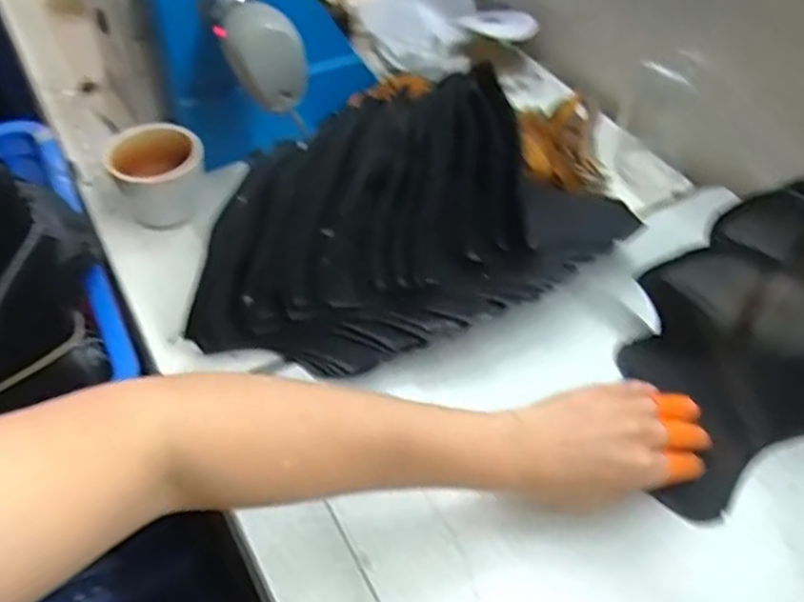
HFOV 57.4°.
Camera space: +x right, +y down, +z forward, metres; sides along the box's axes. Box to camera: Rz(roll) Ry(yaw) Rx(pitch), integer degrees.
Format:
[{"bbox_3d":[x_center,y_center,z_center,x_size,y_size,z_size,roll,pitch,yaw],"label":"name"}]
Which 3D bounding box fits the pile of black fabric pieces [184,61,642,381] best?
[{"bbox_3d":[0.020,-0.054,0.556,0.353,0.133,0.151,-26,53,-22],"label":"pile of black fabric pieces"}]

